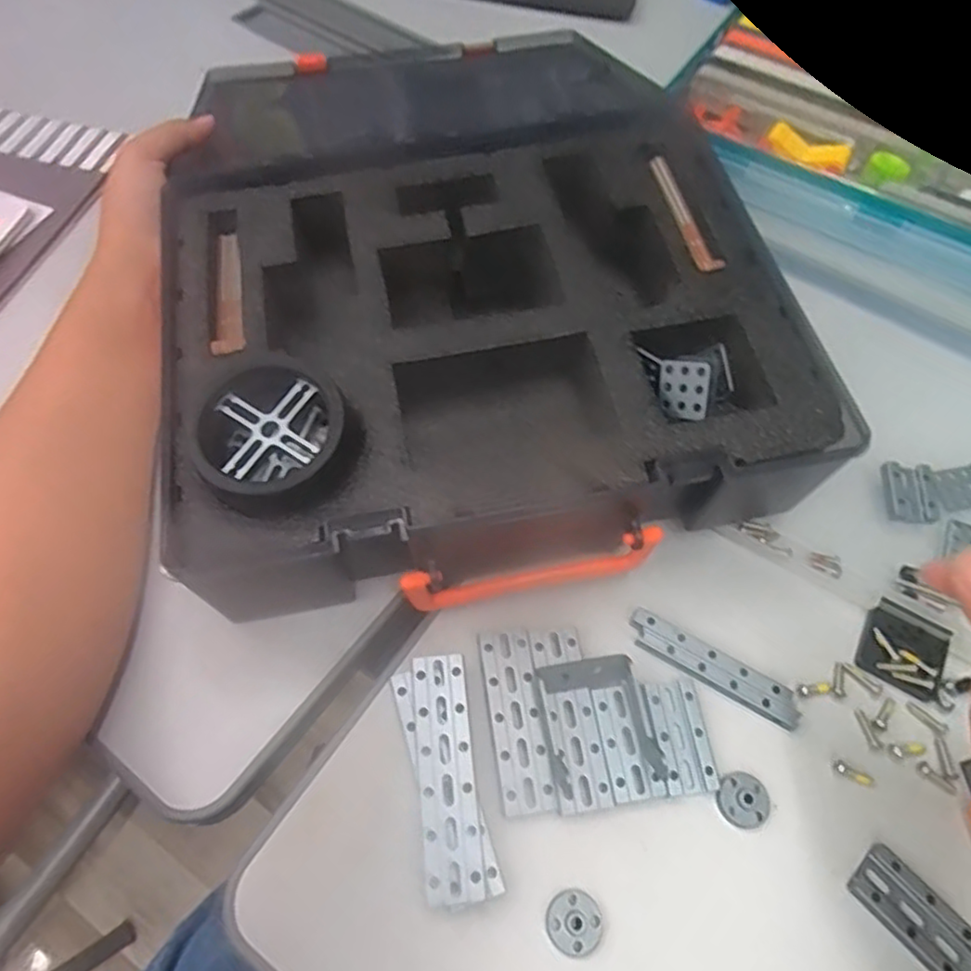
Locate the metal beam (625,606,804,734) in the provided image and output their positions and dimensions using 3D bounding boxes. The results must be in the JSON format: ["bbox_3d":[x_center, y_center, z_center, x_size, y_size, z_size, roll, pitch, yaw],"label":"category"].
[{"bbox_3d":[0.109,0.087,0.311,0.084,0.005,0.017,29,62,12],"label":"metal beam"}]

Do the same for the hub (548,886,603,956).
[{"bbox_3d":[0.036,0.174,0.259,0.023,0.005,0.021,2,60,-3],"label":"hub"}]

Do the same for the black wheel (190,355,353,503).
[{"bbox_3d":[-0.089,-0.022,0.274,0.057,0.022,0.062,2,60,-3],"label":"black wheel"}]

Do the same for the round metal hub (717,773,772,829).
[{"bbox_3d":[0.113,0.138,0.285,0.022,0.006,0.022,2,60,-3],"label":"round metal hub"}]

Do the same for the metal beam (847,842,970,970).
[{"bbox_3d":[0.180,0.180,0.263,0.026,0.009,0.063,-38,69,-22],"label":"metal beam"}]

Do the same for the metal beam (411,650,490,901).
[{"bbox_3d":[-0.016,0.120,0.274,0.024,0.004,0.094,-5,60,-6],"label":"metal beam"}]

